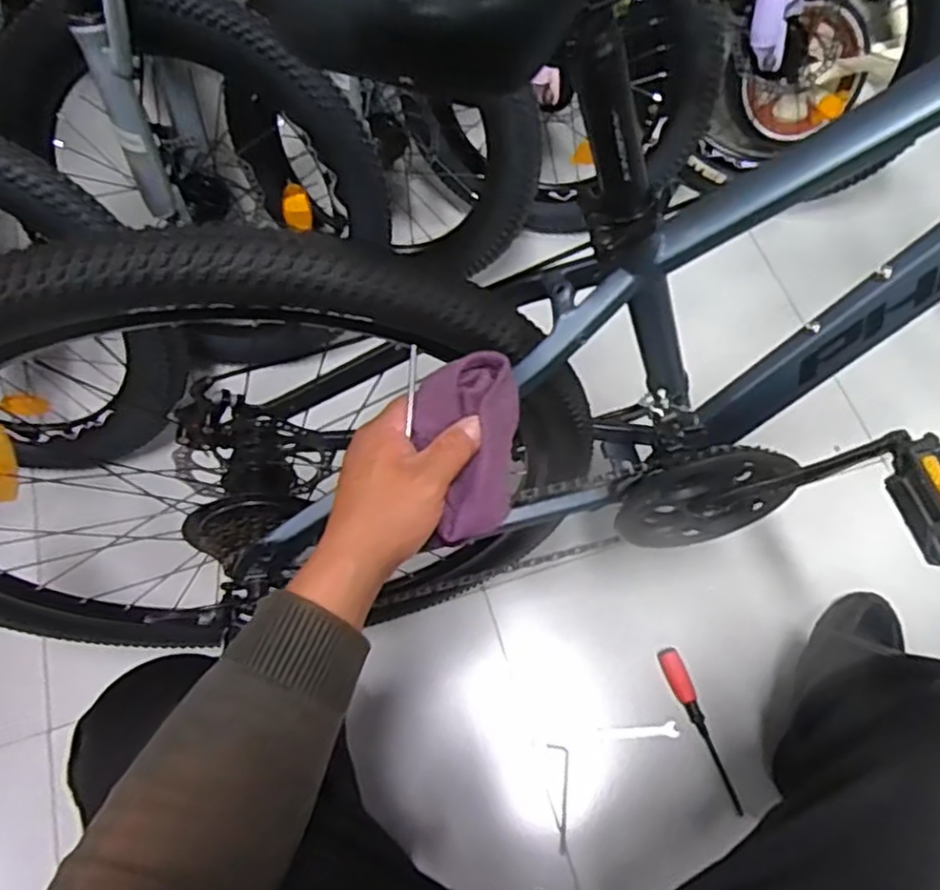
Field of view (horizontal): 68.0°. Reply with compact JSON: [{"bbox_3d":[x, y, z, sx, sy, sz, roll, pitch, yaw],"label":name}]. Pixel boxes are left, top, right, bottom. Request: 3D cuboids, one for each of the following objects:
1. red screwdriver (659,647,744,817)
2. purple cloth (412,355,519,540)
[{"bbox_3d":[0.285,0.341,0.849,0.026,0.018,0.192,-22,69,-6],"label":"red screwdriver"},{"bbox_3d":[-0.002,0.002,0.453,0.065,0.024,0.118,-1,90,2],"label":"purple cloth"}]

